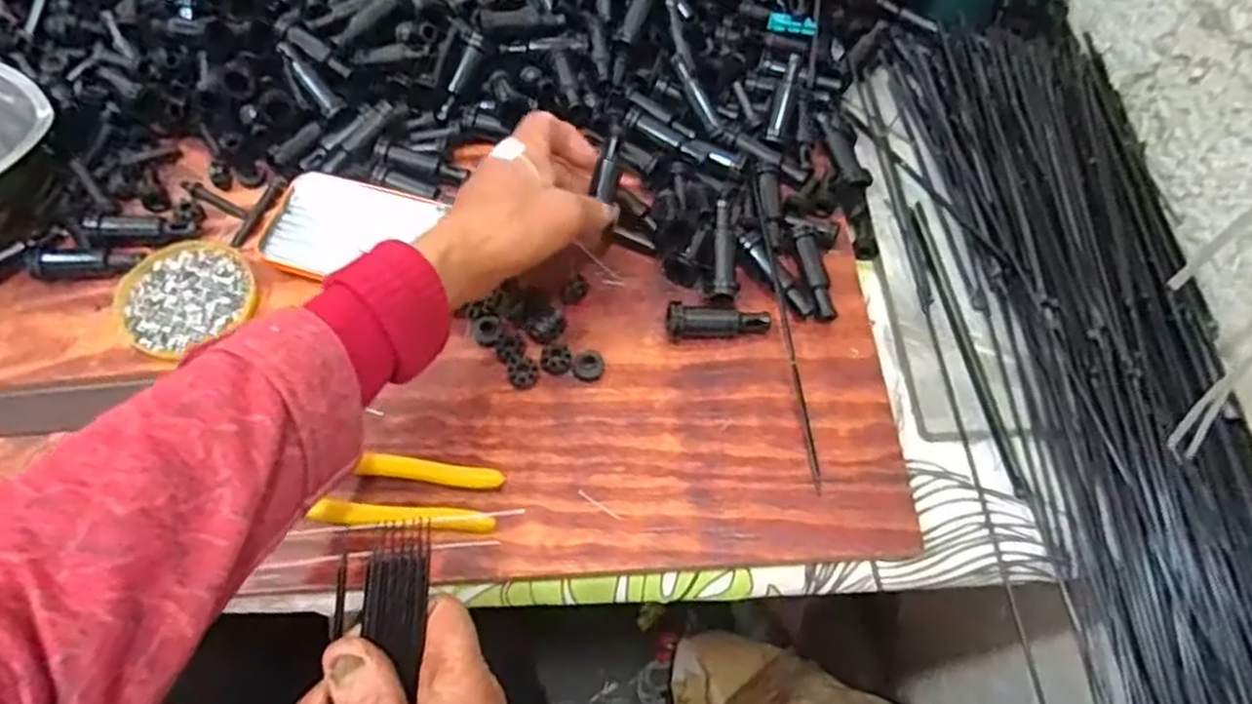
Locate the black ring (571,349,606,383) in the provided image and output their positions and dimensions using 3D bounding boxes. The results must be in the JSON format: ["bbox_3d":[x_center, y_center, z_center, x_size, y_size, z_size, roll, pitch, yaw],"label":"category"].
[{"bbox_3d":[-0.024,0.009,0.475,0.020,0.005,0.021,0,63,-1],"label":"black ring"}]

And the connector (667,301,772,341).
[{"bbox_3d":[0.059,-0.019,0.488,0.068,0.021,0.018,2,62,-14],"label":"connector"}]

